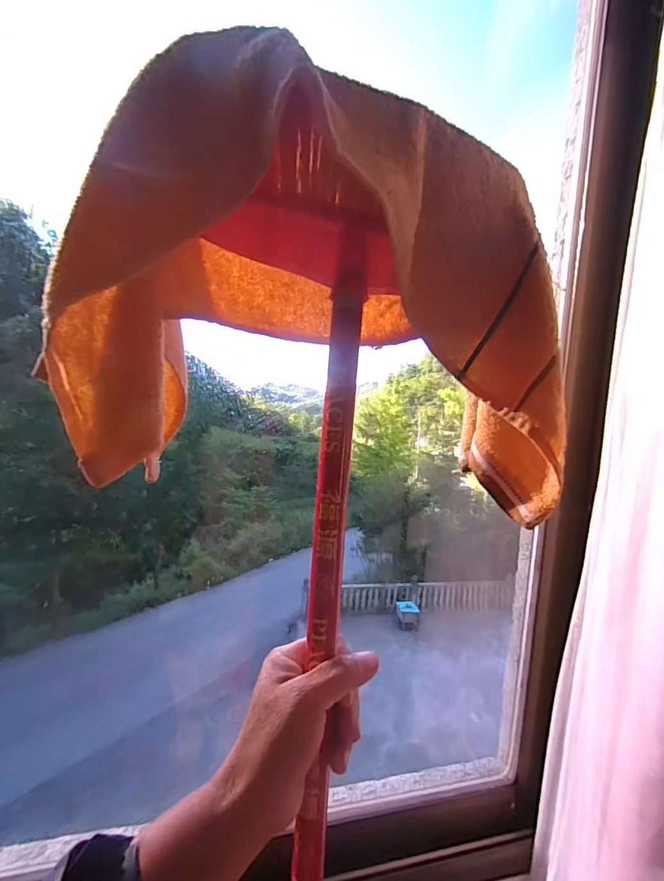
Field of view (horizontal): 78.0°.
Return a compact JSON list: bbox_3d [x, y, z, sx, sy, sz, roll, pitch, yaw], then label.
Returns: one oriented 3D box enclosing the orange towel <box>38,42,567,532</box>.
[{"bbox_3d":[0.009,-0.097,0.290,0.312,0.256,0.134,4,4,-11],"label":"orange towel"}]

